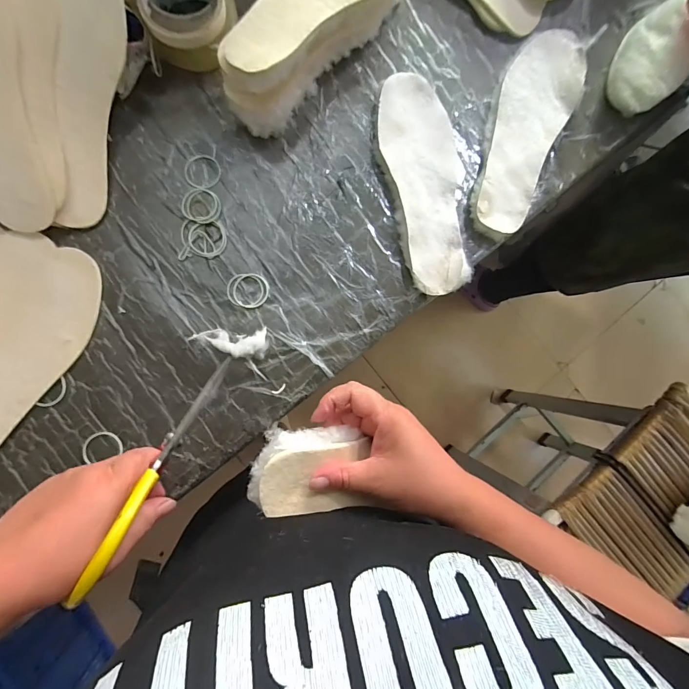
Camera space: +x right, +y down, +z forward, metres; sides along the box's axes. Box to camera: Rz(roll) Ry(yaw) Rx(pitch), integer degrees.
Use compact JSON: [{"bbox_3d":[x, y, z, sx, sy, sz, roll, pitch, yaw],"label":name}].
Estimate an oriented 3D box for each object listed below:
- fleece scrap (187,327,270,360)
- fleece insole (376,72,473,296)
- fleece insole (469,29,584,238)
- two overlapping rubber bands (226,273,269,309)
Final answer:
[{"bbox_3d":[-0.133,0.000,0.449,0.086,0.019,0.035,-3,88,-6],"label":"fleece scrap"},{"bbox_3d":[0.102,-0.198,0.475,0.094,0.032,0.266,-14,90,-6],"label":"fleece insole"},{"bbox_3d":[0.227,-0.271,0.485,0.089,0.013,0.274,23,86,-5],"label":"fleece insole"},{"bbox_3d":[-0.116,-0.064,0.462,0.048,0.004,0.042,6,88,-6],"label":"two overlapping rubber bands"}]

